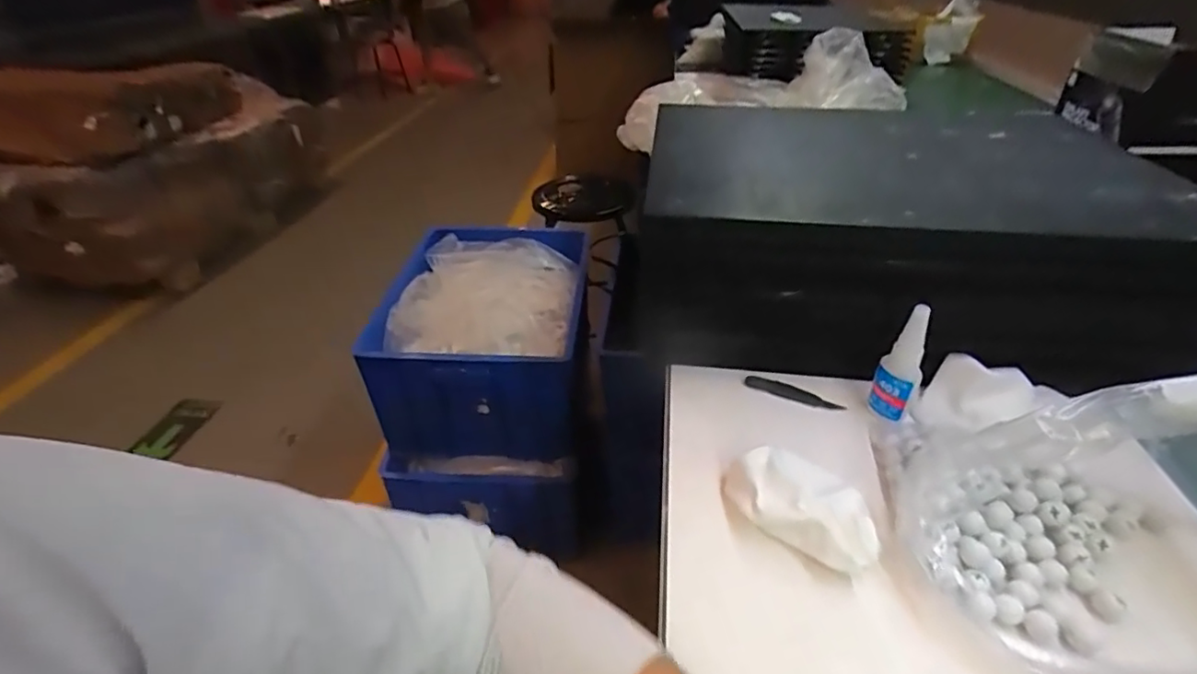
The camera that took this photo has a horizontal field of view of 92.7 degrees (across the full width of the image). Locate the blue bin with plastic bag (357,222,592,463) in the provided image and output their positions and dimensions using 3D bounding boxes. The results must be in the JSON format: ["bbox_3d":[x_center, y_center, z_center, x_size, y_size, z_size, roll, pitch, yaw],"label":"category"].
[{"bbox_3d":[-0.238,-0.008,1.291,0.387,0.284,0.510,1,36,2],"label":"blue bin with plastic bag"}]

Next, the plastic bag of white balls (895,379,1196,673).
[{"bbox_3d":[0.330,0.097,0.326,0.266,0.146,0.178,7,36,10],"label":"plastic bag of white balls"}]

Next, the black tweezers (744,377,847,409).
[{"bbox_3d":[0.175,0.050,0.512,0.085,0.010,0.011,17,39,23],"label":"black tweezers"}]

